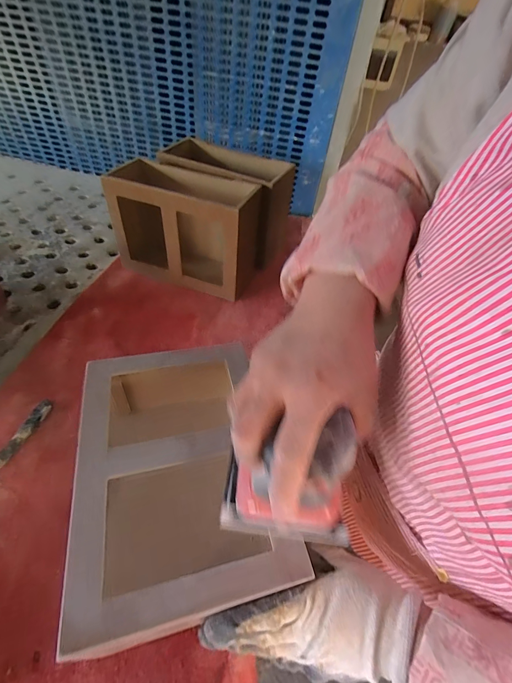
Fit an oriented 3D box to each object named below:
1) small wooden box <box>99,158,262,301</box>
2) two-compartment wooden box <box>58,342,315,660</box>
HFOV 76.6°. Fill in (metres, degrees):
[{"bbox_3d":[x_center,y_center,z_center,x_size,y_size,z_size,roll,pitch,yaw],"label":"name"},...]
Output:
[{"bbox_3d":[-0.142,-0.233,0.674,0.281,0.198,0.138,18,48,9],"label":"small wooden box"},{"bbox_3d":[-0.092,0.144,0.380,0.185,0.123,0.285,-9,49,-15],"label":"two-compartment wooden box"}]

